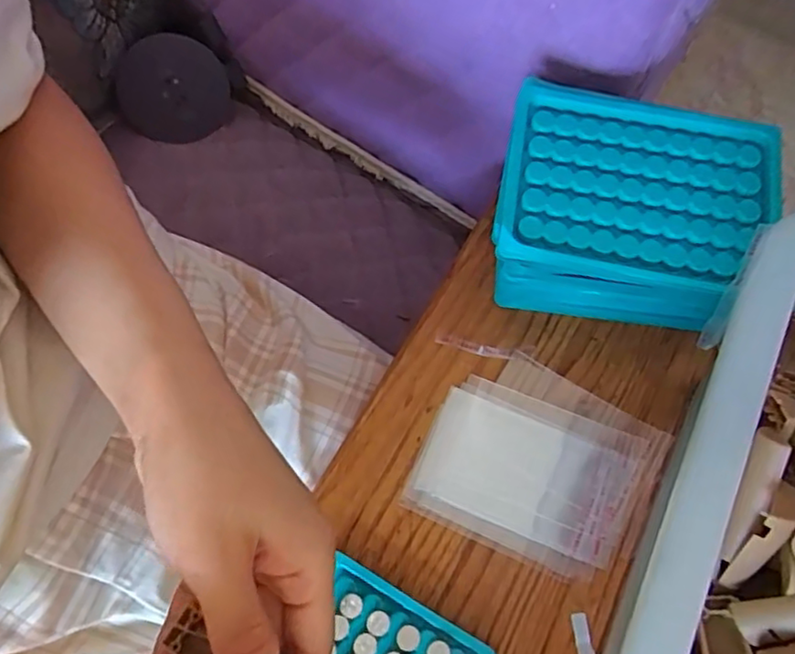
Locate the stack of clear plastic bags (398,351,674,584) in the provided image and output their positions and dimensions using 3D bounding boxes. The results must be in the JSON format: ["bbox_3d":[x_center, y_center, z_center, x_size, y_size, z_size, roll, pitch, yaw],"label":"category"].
[{"bbox_3d":[0.075,0.073,0.338,0.116,0.006,0.098,26,72,9],"label":"stack of clear plastic bags"}]

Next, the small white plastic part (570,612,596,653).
[{"bbox_3d":[0.091,0.152,0.310,0.008,0.004,0.021,-7,70,-3],"label":"small white plastic part"}]

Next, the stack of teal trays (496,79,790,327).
[{"bbox_3d":[0.117,-0.054,0.342,0.130,0.084,0.099,12,70,4],"label":"stack of teal trays"}]

